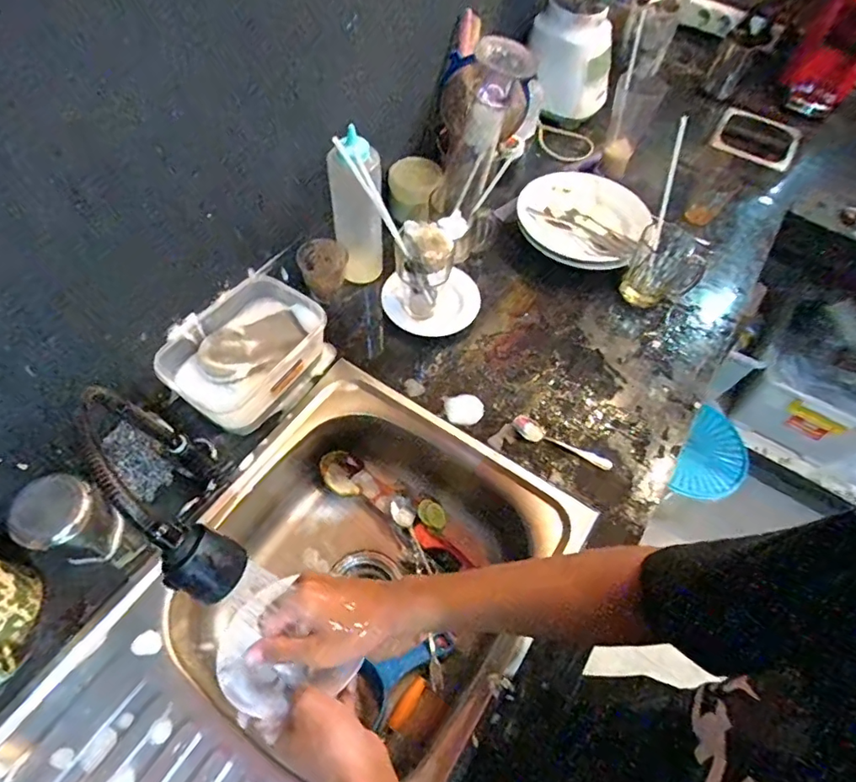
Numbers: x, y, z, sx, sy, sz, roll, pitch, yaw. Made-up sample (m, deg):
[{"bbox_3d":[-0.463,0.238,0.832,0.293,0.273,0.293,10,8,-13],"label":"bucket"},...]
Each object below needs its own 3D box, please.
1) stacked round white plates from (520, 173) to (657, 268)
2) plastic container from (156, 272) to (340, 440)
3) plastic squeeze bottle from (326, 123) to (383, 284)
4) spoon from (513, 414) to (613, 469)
[{"bbox_3d":[0.263,-0.294,0.901,0.220,0.035,0.217,23,57,8],"label":"stacked round white plates"},{"bbox_3d":[-0.234,-0.050,0.695,0.142,0.083,0.198,28,60,13],"label":"plastic container"},{"bbox_3d":[-0.101,-0.261,0.750,0.069,0.223,0.061,-6,58,-9],"label":"plastic squeeze bottle"},{"bbox_3d":[0.180,0.067,0.696,0.136,0.011,0.032,19,58,7],"label":"spoon"}]

